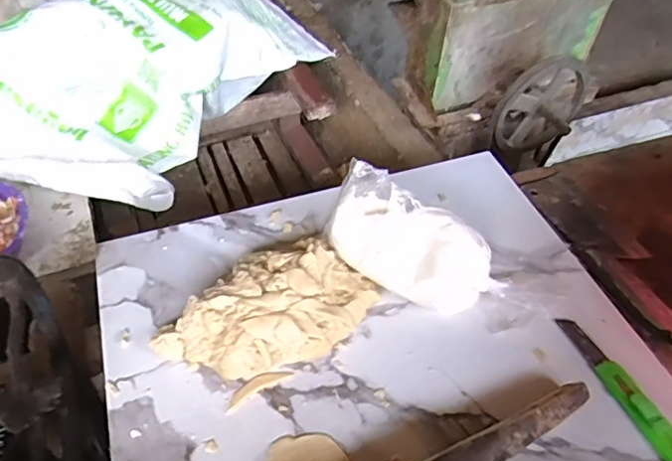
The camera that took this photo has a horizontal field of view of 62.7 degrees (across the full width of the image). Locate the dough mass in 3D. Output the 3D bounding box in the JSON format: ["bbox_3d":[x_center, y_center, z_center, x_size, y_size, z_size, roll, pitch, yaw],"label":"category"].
[{"bbox_3d":[-0.057,0.075,0.526,0.127,0.060,0.182,34,54,23],"label":"dough mass"}]

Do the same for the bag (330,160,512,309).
[{"bbox_3d":[0.073,0.017,0.540,0.169,0.111,0.067,17,50,10],"label":"bag"}]

